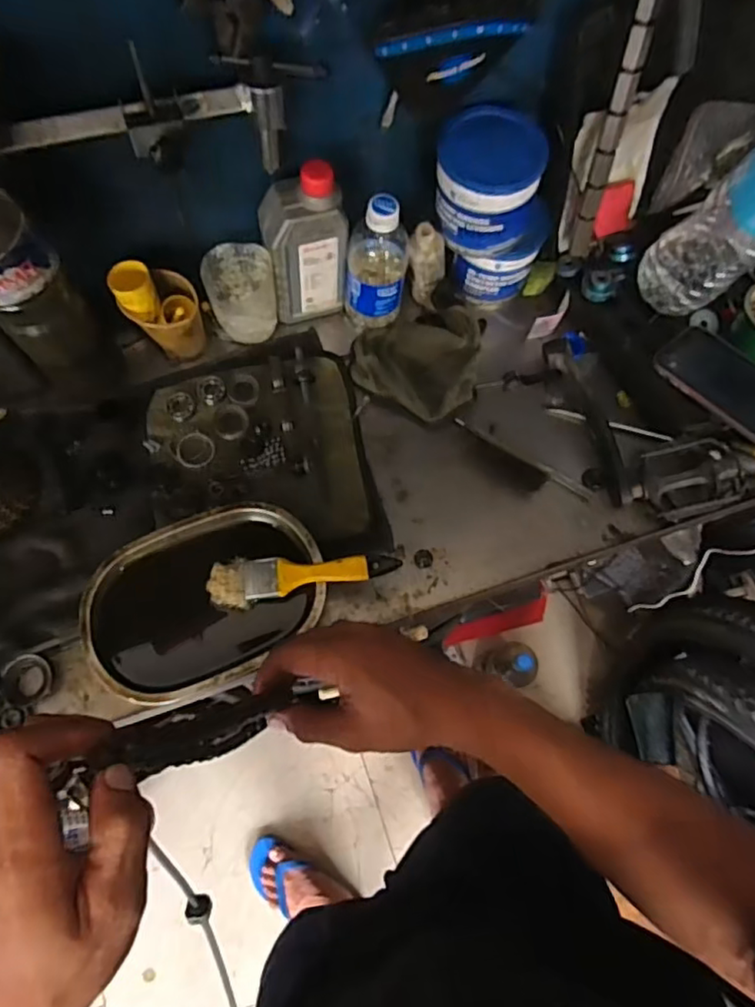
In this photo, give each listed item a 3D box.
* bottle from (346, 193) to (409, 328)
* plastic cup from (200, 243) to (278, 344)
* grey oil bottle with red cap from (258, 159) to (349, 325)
[{"bbox_3d":[0.000,-0.249,0.656,0.068,0.167,0.054,4,69,-1],"label":"bottle"},{"bbox_3d":[-0.144,-0.221,0.662,0.069,0.089,0.063,-12,70,-7],"label":"plastic cup"},{"bbox_3d":[-0.074,-0.265,0.637,0.079,0.171,0.050,-14,70,-8],"label":"grey oil bottle with red cap"}]

